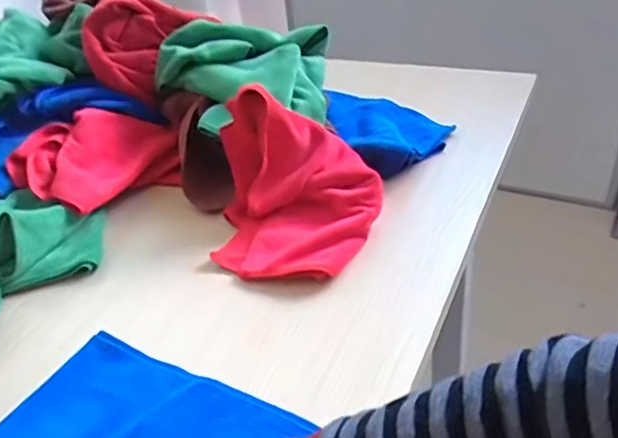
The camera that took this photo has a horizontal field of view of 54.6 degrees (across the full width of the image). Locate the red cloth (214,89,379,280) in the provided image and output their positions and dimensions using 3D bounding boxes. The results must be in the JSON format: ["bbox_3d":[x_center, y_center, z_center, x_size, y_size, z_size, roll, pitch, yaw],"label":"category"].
[{"bbox_3d":[-0.015,-0.045,0.683,0.188,0.137,0.206,0,37,9],"label":"red cloth"}]

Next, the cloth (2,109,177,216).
[{"bbox_3d":[-0.277,-0.083,0.812,0.148,0.087,0.209,20,44,32],"label":"cloth"}]

